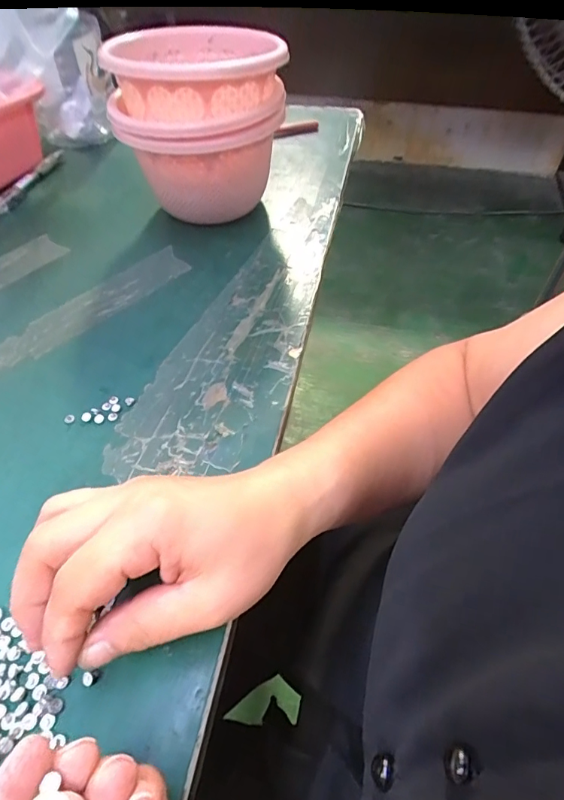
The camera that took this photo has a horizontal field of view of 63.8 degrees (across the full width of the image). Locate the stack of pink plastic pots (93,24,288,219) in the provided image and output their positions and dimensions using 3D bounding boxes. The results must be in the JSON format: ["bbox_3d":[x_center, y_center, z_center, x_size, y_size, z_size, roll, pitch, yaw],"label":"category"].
[{"bbox_3d":[-0.073,-0.238,0.407,0.140,0.133,0.134,-15,53,-10],"label":"stack of pink plastic pots"}]

